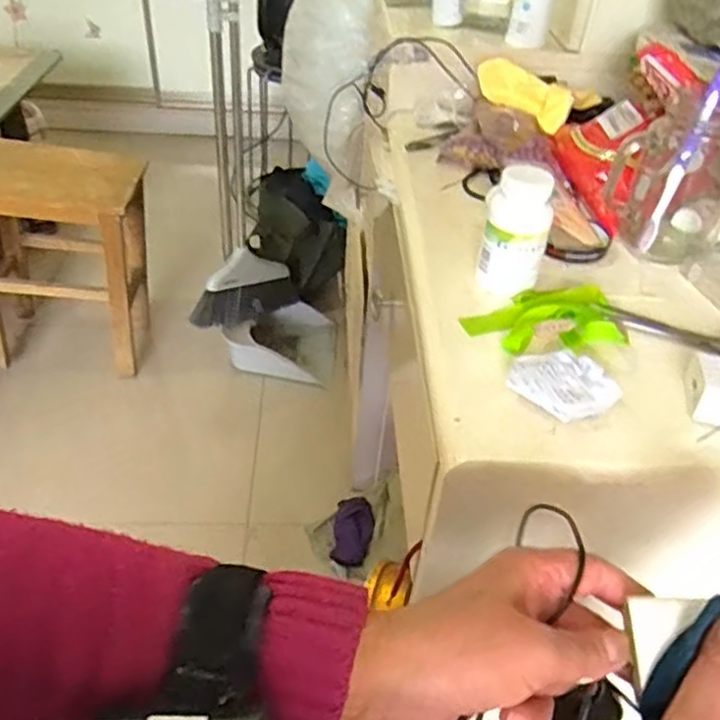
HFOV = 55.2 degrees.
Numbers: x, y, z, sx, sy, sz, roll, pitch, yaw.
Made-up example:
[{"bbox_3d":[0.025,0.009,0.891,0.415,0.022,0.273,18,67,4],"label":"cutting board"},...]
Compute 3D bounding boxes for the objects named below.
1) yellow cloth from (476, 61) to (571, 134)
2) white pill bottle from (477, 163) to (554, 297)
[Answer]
[{"bbox_3d":[0.192,-0.311,0.805,0.112,0.050,0.032,32,48,29],"label":"yellow cloth"},{"bbox_3d":[0.121,-0.103,0.552,0.043,0.093,0.050,-21,47,-27],"label":"white pill bottle"}]

